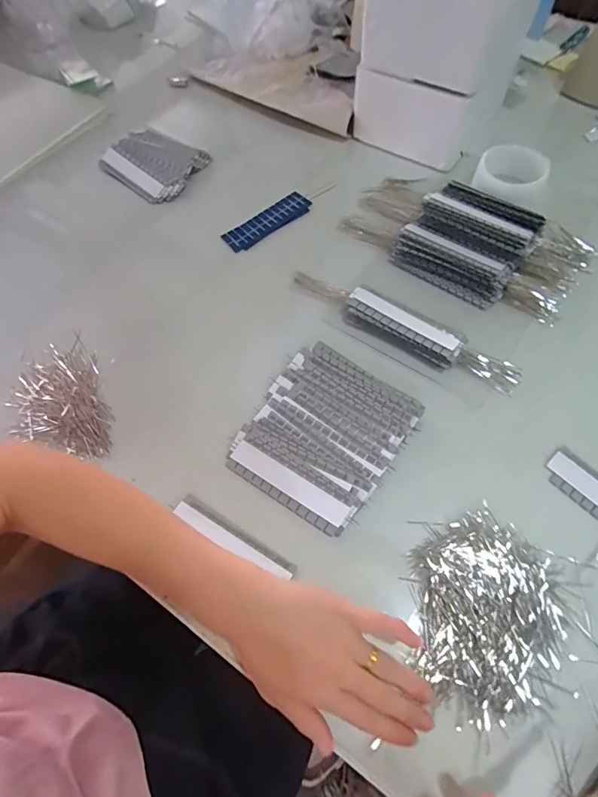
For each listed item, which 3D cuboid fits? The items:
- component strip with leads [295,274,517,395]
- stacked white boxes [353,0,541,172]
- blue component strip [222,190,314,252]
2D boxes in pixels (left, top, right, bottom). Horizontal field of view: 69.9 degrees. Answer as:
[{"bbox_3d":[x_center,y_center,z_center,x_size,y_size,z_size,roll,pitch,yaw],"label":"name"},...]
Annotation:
[{"bbox_3d":[0.113,-0.082,0.487,0.276,0.026,0.046,28,67,16],"label":"component strip with leads"},{"bbox_3d":[0.202,-0.497,0.605,0.179,0.208,0.188,31,68,17],"label":"stacked white boxes"},{"bbox_3d":[-0.042,-0.243,0.590,0.133,0.010,0.038,-39,68,-16],"label":"blue component strip"}]

